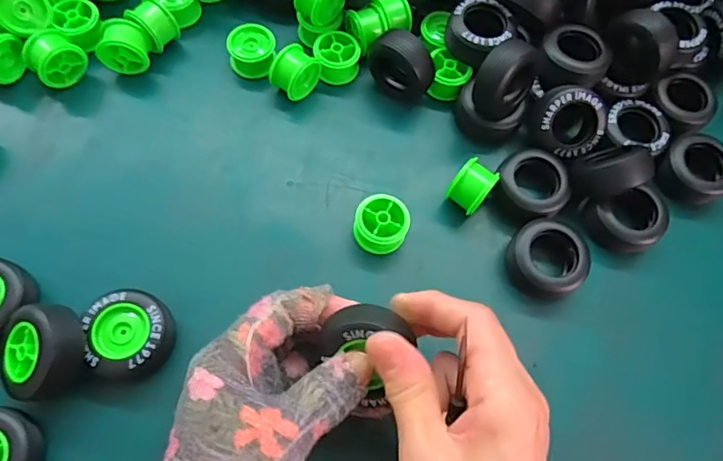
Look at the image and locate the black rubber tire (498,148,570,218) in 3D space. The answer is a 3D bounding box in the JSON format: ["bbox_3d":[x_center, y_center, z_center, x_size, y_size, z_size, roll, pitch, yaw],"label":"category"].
[{"bbox_3d":[0.117,-0.030,0.351,0.047,0.025,0.044,1,68,-3],"label":"black rubber tire"}]

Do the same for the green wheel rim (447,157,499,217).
[{"bbox_3d":[0.072,-0.026,0.342,0.024,0.035,0.028,34,70,10],"label":"green wheel rim"}]

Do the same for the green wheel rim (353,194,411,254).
[{"bbox_3d":[0.013,-0.003,0.333,0.033,0.026,0.034,1,68,-3],"label":"green wheel rim"}]

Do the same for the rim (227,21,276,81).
[{"bbox_3d":[-0.081,-0.132,0.378,0.033,0.027,0.029,-13,71,-7],"label":"rim"}]

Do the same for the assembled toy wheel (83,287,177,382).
[{"bbox_3d":[-0.129,0.060,0.296,0.045,0.026,0.048,1,68,-3],"label":"assembled toy wheel"}]

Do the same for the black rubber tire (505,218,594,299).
[{"bbox_3d":[0.120,0.017,0.333,0.050,0.024,0.049,1,68,-3],"label":"black rubber tire"}]

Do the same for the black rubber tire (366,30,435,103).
[{"bbox_3d":[0.029,-0.116,0.368,0.046,0.044,0.024,40,71,12],"label":"black rubber tire"}]

